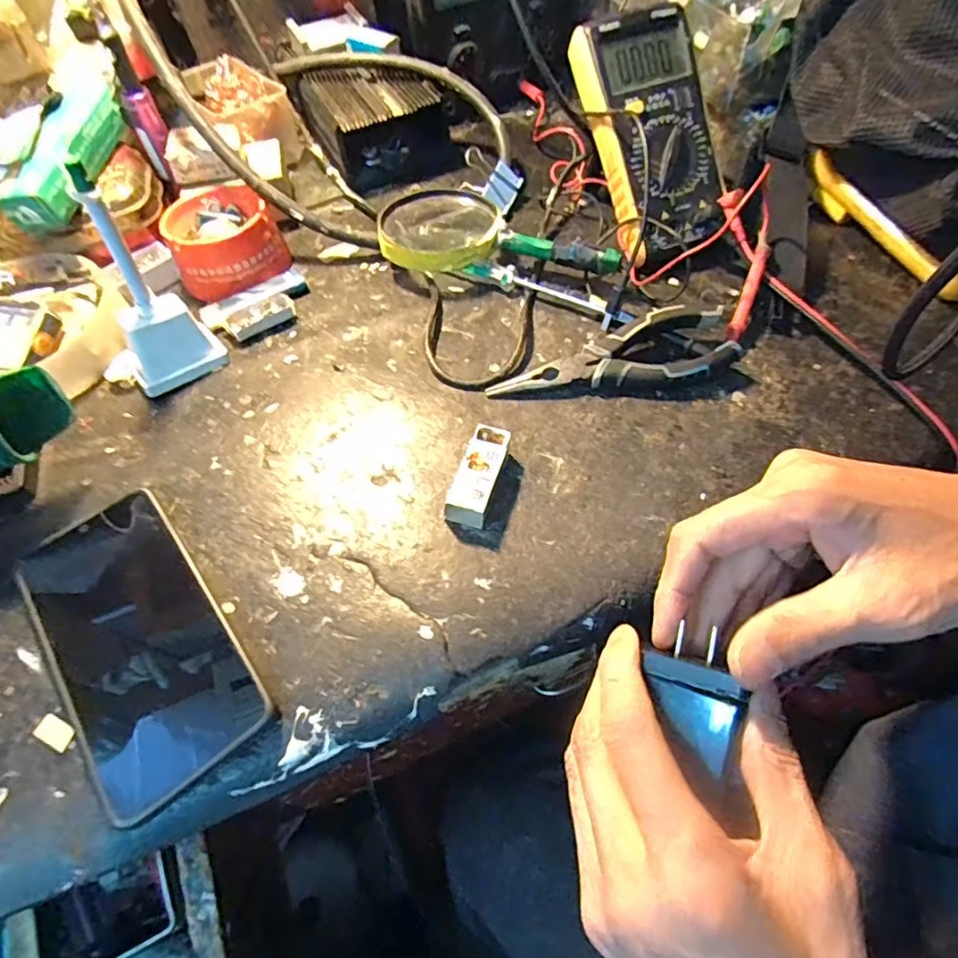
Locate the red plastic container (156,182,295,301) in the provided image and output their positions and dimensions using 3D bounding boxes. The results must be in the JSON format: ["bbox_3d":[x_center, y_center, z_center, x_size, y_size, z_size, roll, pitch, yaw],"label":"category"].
[{"bbox_3d":[-0.201,-0.188,0.440,0.080,0.043,0.088,-27,59,-14],"label":"red plastic container"}]

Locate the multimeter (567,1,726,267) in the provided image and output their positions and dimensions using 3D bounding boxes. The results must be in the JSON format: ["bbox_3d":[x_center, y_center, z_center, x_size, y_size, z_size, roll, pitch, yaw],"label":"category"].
[{"bbox_3d":[0.130,-0.250,0.406,0.081,0.033,0.162,-20,99,-5],"label":"multimeter"}]

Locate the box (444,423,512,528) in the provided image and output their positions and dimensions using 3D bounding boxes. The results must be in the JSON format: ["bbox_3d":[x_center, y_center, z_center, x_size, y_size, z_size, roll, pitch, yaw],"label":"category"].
[{"bbox_3d":[0.001,-0.003,0.320,0.022,0.021,0.060,14,59,12],"label":"box"}]

